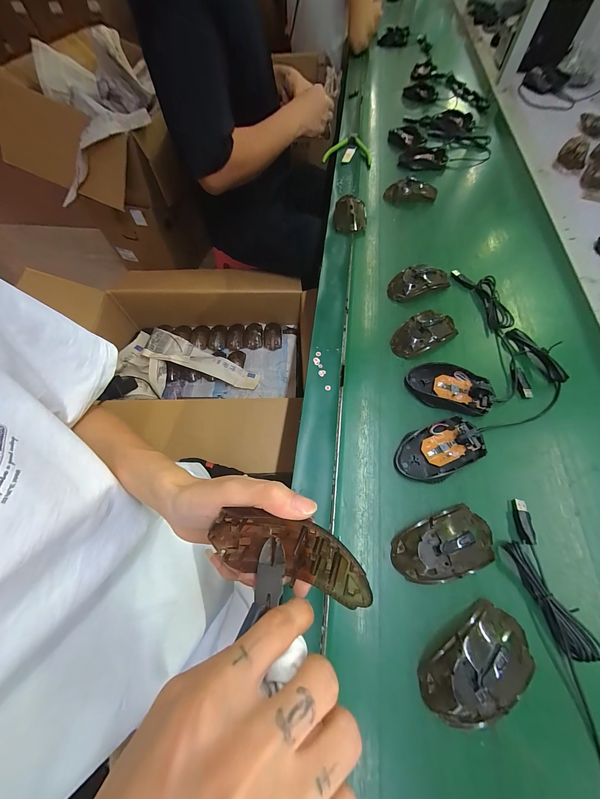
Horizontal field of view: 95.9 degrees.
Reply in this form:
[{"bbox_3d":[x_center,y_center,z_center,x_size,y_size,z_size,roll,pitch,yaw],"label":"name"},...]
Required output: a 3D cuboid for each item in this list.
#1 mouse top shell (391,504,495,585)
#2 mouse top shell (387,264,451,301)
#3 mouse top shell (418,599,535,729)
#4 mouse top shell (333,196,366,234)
[{"bbox_3d":[0.154,0.155,0.287,0.108,0.032,0.058,-16,64,-6],"label":"mouse top shell"},{"bbox_3d":[0.205,-0.201,0.456,0.110,0.031,0.049,-15,64,-6],"label":"mouse top shell"},{"bbox_3d":[0.161,0.241,0.244,0.108,0.029,0.058,-28,66,-12],"label":"mouse top shell"},{"bbox_3d":[0.102,-0.377,0.546,0.063,0.031,0.092,5,64,4],"label":"mouse top shell"}]

